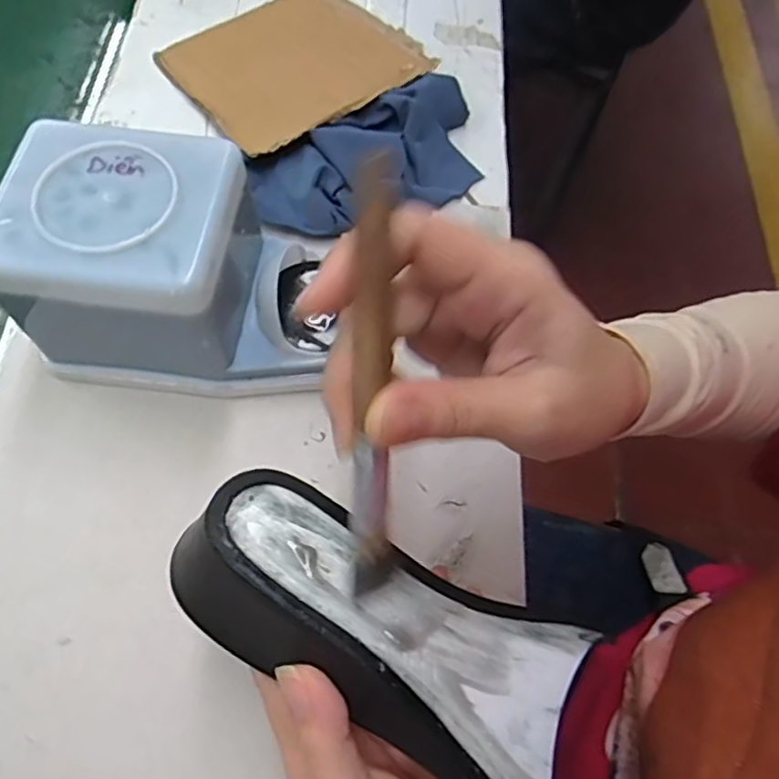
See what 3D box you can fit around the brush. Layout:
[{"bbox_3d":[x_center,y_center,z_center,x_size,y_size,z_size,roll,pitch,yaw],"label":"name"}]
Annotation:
[{"bbox_3d":[-0.004,0.005,0.193,0.012,0.142,0.014,2,25,-1],"label":"brush"}]

